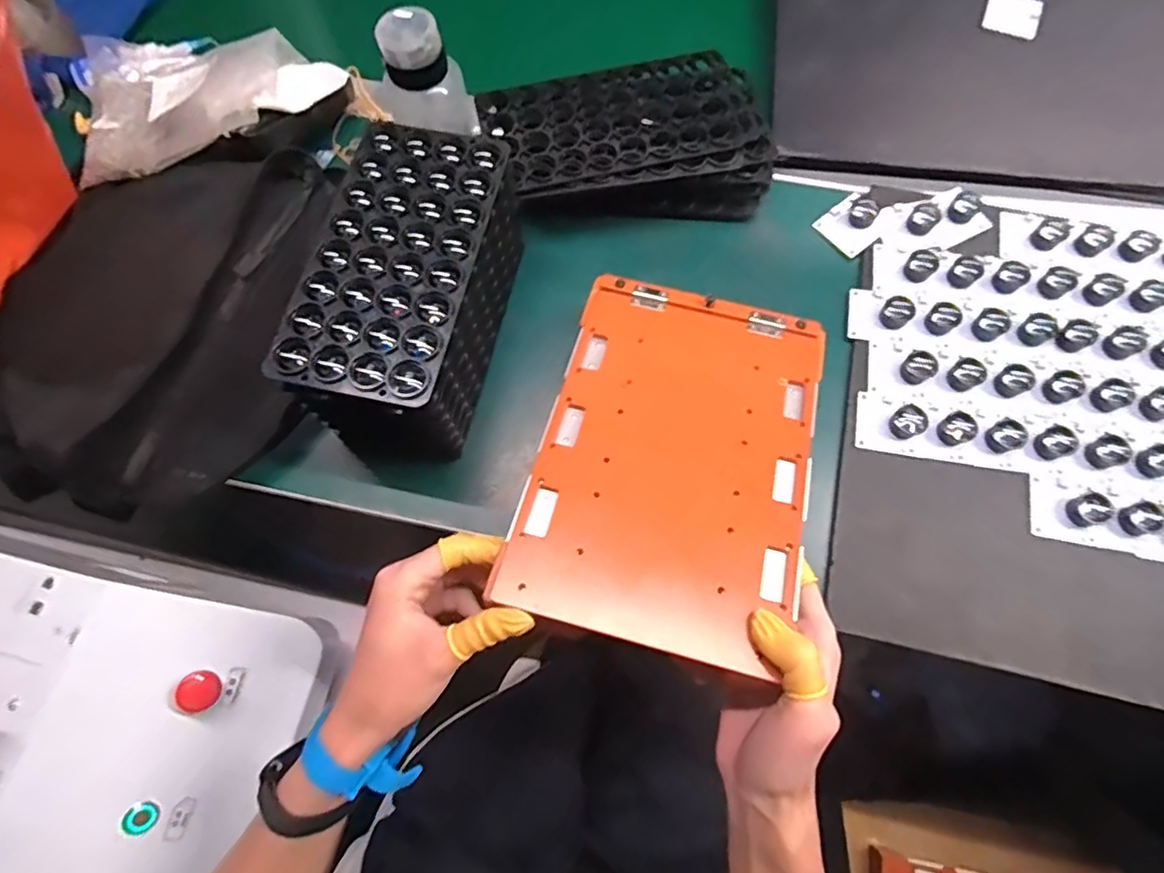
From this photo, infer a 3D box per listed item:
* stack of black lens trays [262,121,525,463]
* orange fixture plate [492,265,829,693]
[{"bbox_3d":[-0.115,-0.094,0.414,0.102,0.103,0.203,12,72,5],"label":"stack of black lens trays"},{"bbox_3d":[0.059,0.007,0.369,0.160,0.008,0.242,15,62,6],"label":"orange fixture plate"}]

